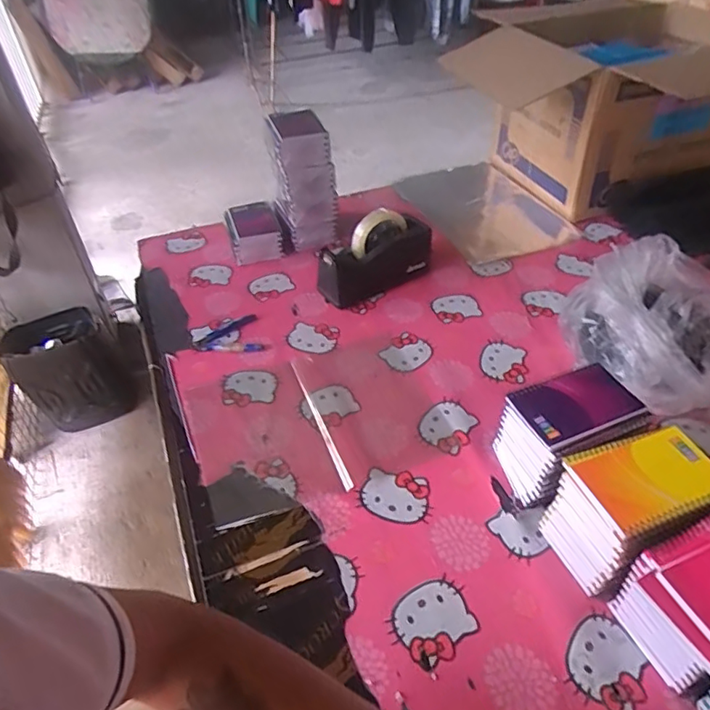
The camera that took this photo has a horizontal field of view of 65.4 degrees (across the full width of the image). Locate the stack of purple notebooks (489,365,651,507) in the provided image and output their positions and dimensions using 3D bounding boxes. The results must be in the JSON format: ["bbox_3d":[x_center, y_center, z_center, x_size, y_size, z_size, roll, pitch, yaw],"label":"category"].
[{"bbox_3d":[0.244,0.101,0.639,0.132,0.128,0.101,-21,46,-17],"label":"stack of purple notebooks"}]

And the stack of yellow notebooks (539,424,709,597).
[{"bbox_3d":[0.281,0.160,0.569,0.129,0.129,0.099,-16,45,-15],"label":"stack of yellow notebooks"}]

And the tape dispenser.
[{"bbox_3d":[0.033,-0.171,0.944,0.200,0.112,0.080,-23,47,-22],"label":"tape dispenser"}]

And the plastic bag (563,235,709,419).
[{"bbox_3d":[0.442,-0.042,0.771,0.252,0.152,0.276,9,44,12],"label":"plastic bag"}]

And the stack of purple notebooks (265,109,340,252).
[{"bbox_3d":[-0.098,-0.324,1.043,0.108,0.230,0.098,-11,43,-10],"label":"stack of purple notebooks"}]

